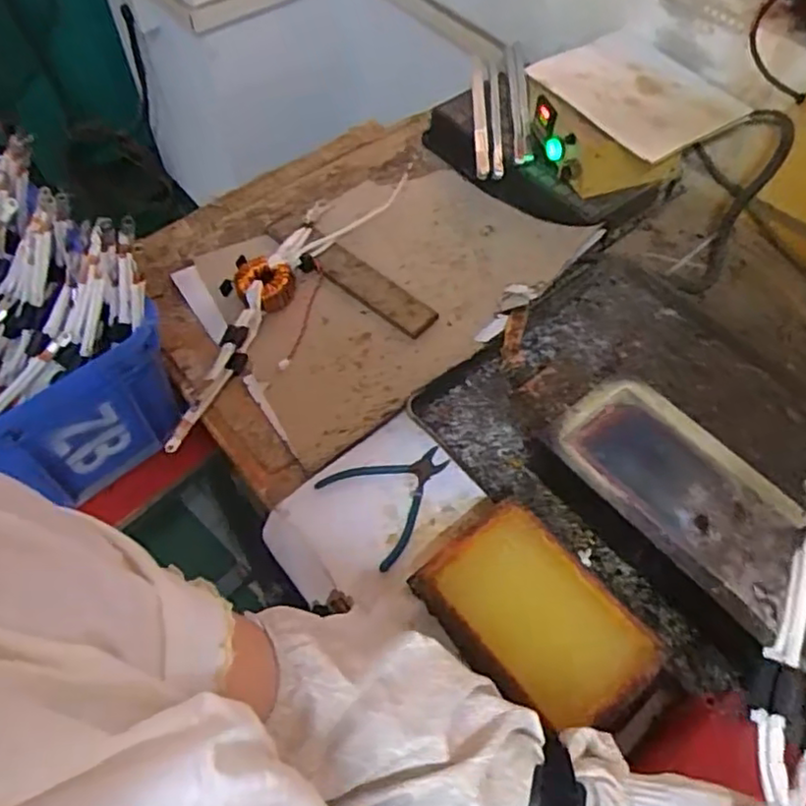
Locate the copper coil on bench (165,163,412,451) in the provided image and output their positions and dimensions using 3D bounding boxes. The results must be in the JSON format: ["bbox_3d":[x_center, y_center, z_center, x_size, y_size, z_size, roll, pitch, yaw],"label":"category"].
[{"bbox_3d":[-0.173,-0.164,0.889,0.137,0.039,0.536,21,60,13],"label":"copper coil on bench"}]

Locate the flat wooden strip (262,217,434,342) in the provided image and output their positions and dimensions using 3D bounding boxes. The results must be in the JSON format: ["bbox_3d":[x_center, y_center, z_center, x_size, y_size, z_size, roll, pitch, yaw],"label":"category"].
[{"bbox_3d":[-0.074,-0.185,0.919,0.282,0.016,0.056,36,68,17],"label":"flat wooden strip"}]

